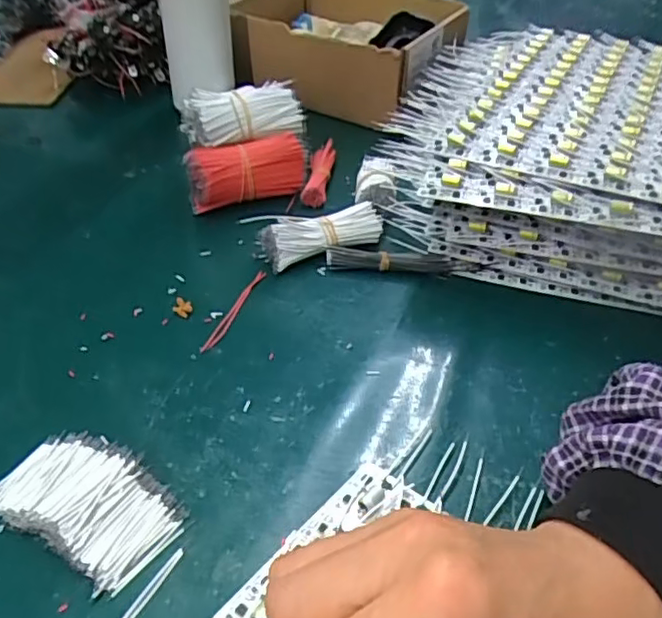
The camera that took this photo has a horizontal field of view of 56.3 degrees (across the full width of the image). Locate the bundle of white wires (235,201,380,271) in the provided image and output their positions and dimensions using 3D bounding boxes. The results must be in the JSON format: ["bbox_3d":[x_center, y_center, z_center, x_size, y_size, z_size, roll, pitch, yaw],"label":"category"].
[{"bbox_3d":[-0.010,-0.055,0.460,0.098,0.032,0.038,-8,40,-12],"label":"bundle of white wires"}]

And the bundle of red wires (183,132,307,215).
[{"bbox_3d":[-0.067,-0.112,0.512,0.095,0.050,0.035,-14,42,-19],"label":"bundle of red wires"}]

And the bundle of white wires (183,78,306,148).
[{"bbox_3d":[-0.072,-0.157,0.517,0.098,0.047,0.046,-12,42,-18],"label":"bundle of white wires"}]

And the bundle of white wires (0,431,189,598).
[{"bbox_3d":[-0.113,0.087,0.285,0.087,0.015,0.053,23,44,24],"label":"bundle of white wires"}]

